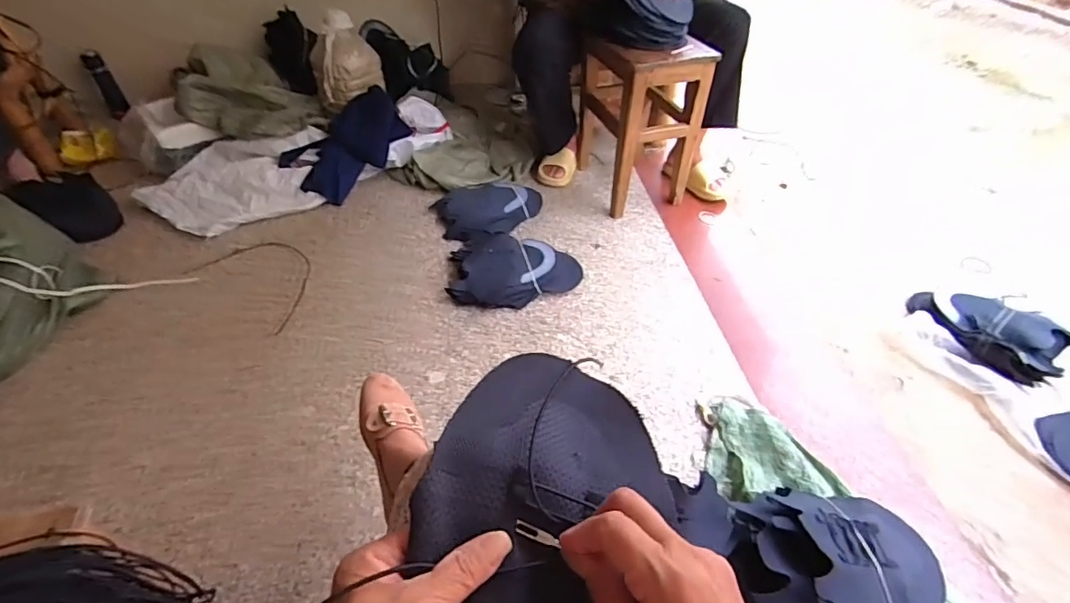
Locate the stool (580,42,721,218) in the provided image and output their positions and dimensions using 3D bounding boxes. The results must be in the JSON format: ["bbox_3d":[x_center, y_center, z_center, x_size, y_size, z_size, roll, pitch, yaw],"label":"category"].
[{"bbox_3d":[0.264,-0.493,1.433,0.230,0.419,0.316,-19,48,-18],"label":"stool"}]

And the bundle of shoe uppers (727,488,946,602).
[{"bbox_3d":[0.445,0.385,0.741,0.286,0.113,0.235,3,44,-2],"label":"bundle of shoe uppers"}]

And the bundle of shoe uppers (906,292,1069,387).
[{"bbox_3d":[1.013,0.064,1.170,0.296,0.101,0.162,31,53,28],"label":"bundle of shoe uppers"}]

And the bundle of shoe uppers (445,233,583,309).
[{"bbox_3d":[-0.052,-0.082,1.247,0.316,0.065,0.215,-10,46,-9],"label":"bundle of shoe uppers"}]

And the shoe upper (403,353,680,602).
[{"bbox_3d":[0.012,0.134,0.313,0.148,0.076,0.222,9,44,5],"label":"shoe upper"}]

